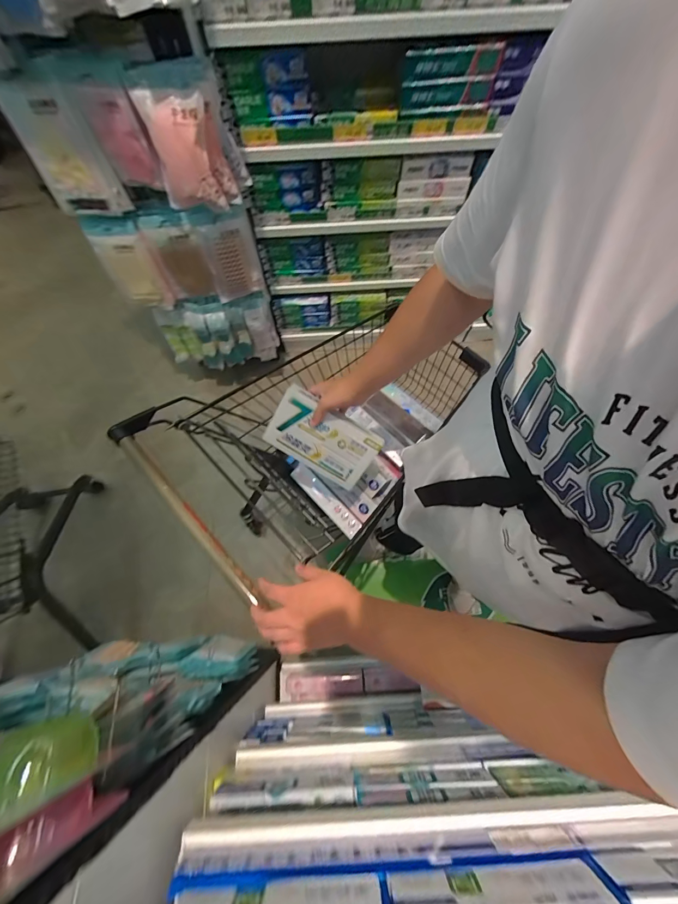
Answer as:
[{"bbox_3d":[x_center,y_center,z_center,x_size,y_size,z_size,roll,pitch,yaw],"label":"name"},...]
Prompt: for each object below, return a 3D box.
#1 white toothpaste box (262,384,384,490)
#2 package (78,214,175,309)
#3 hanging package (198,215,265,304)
[{"bbox_3d":[-0.036,-0.024,0.700,0.217,0.023,0.140,31,115,-4],"label":"white toothpaste box"},{"bbox_3d":[-0.647,-0.579,1.045,0.159,0.276,0.054,-12,69,-4],"label":"package"},{"bbox_3d":[-0.337,-0.613,1.081,0.162,0.251,0.027,-26,71,-9],"label":"hanging package"}]

